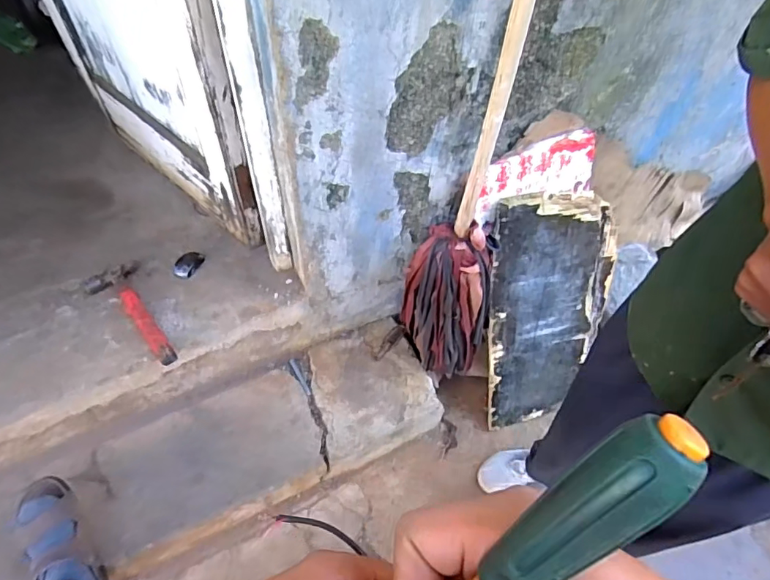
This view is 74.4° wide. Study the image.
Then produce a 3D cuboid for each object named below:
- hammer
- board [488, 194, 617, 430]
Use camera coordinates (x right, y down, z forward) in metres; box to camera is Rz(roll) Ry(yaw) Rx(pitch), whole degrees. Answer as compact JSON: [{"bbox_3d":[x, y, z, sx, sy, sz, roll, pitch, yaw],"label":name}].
[{"bbox_3d":[-0.552,0.050,1.149,0.115,0.032,0.305,-38,66,-25],"label":"hammer"},{"bbox_3d":[0.450,0.062,1.369,0.370,0.654,0.025,-13,27,-16],"label":"board"}]

